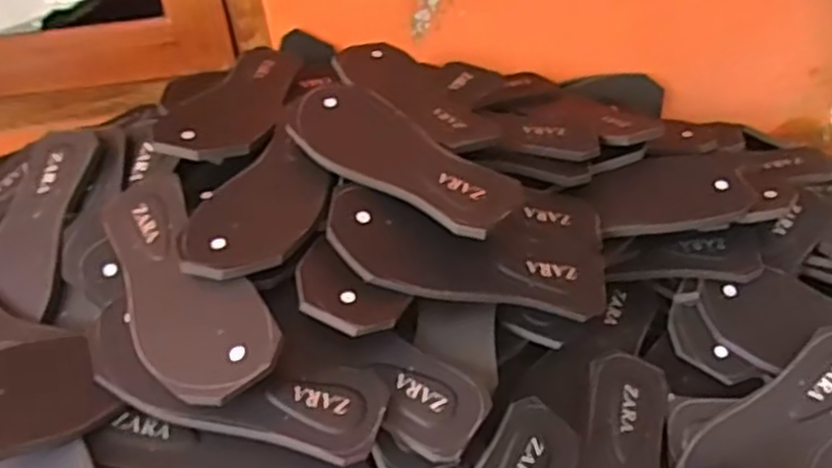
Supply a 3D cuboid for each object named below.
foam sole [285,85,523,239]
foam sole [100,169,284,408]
[{"bbox_3d":[-0.021,-0.073,0.675,0.242,0.009,0.099,35,55,27],"label":"foam sole"},{"bbox_3d":[-0.204,0.040,0.616,0.098,0.009,0.247,-36,56,-11],"label":"foam sole"}]

